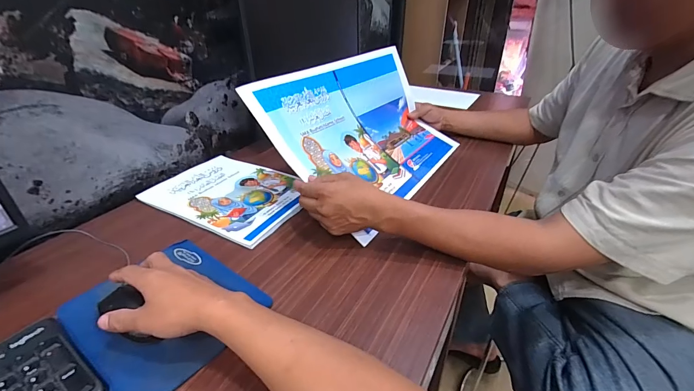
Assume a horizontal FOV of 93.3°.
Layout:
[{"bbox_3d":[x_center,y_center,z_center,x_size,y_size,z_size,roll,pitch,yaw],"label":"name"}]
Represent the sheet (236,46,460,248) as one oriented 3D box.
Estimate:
[{"bbox_3d":[0.054,-0.148,0.688,0.317,0.055,0.475,52,45,-1],"label":"sheet"}]

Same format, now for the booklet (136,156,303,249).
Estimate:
[{"bbox_3d":[-0.224,-0.008,0.637,0.303,0.011,0.210,17,35,25],"label":"booklet"}]

